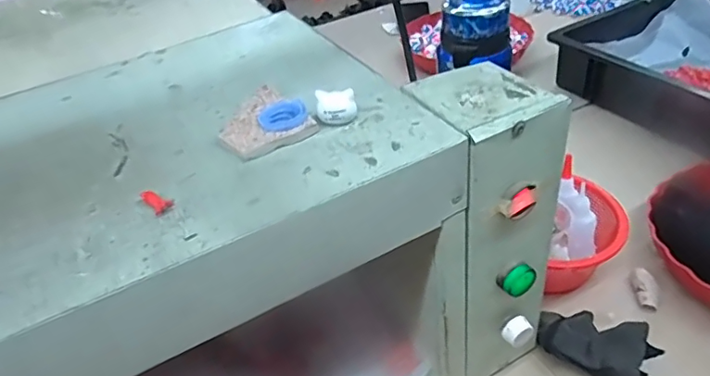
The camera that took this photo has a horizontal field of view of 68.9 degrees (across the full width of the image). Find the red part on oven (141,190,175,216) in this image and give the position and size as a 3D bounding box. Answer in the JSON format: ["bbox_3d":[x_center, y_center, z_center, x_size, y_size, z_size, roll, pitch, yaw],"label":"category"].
[{"bbox_3d":[-0.111,0.007,0.291,0.012,0.008,0.018,-32,45,-27],"label":"red part on oven"}]

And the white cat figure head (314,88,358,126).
[{"bbox_3d":[-0.012,-0.051,0.331,0.025,0.019,0.019,-8,39,-1],"label":"white cat figure head"}]

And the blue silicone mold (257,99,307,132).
[{"bbox_3d":[-0.048,-0.049,0.337,0.031,0.004,0.033,-20,41,-14],"label":"blue silicone mold"}]

